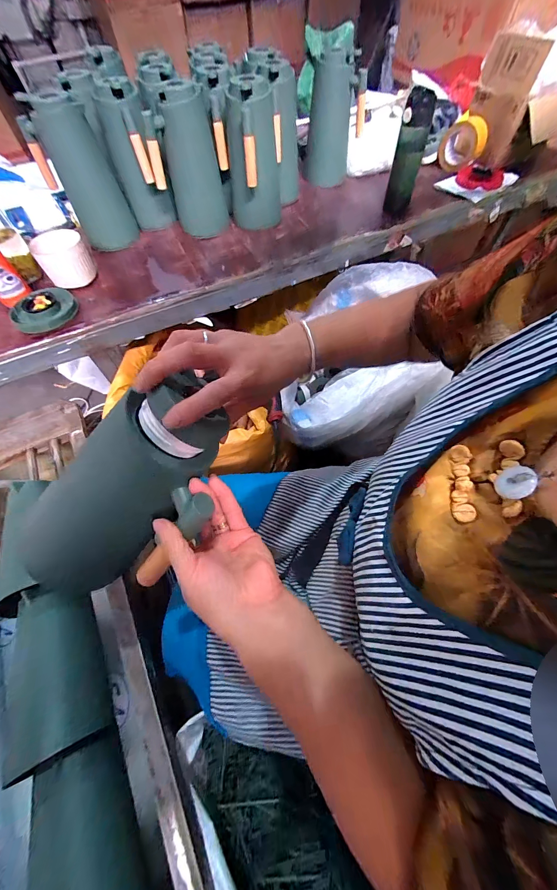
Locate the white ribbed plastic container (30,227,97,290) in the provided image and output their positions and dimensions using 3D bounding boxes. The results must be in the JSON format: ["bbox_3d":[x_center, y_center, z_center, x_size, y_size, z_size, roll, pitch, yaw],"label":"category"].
[{"bbox_3d":[-0.481,-0.420,0.661,0.106,0.089,0.106,-34,65,-16],"label":"white ribbed plastic container"}]

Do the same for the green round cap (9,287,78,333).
[{"bbox_3d":[-0.504,-0.294,0.627,0.124,0.029,0.124,-29,64,-14],"label":"green round cap"}]

